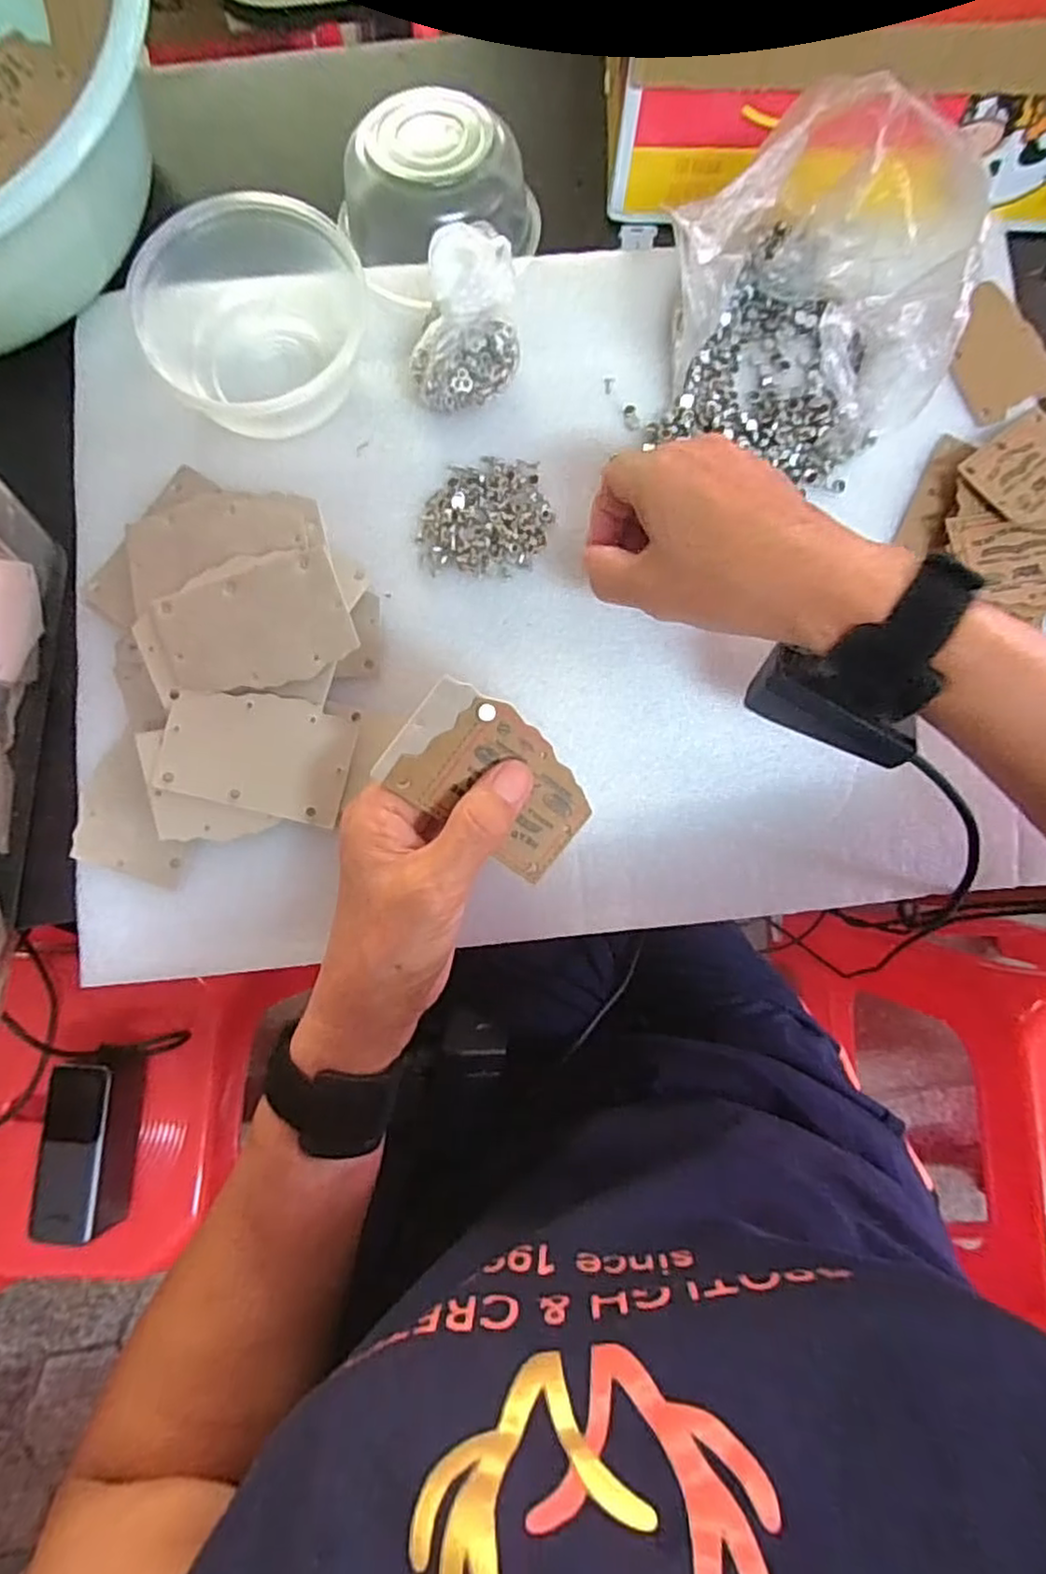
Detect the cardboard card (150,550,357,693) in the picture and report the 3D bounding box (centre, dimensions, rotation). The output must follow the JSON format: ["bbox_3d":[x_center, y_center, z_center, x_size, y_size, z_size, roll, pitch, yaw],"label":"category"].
[{"bbox_3d":[-0.126,-0.075,0.323,0.086,0.004,0.054,-19,96,-2],"label":"cardboard card"}]

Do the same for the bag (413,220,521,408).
[{"bbox_3d":[-0.029,-0.231,0.345,0.052,0.052,0.063,-2,82,-1],"label":"bag"}]

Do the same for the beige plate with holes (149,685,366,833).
[{"bbox_3d":[-0.126,-0.016,0.325,0.085,0.004,0.054,14,90,-7],"label":"beige plate with holes"}]

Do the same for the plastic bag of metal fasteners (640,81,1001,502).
[{"bbox_3d":[0.139,-0.226,0.324,0.128,0.094,0.126,38,83,4],"label":"plastic bag of metal fasteners"}]

